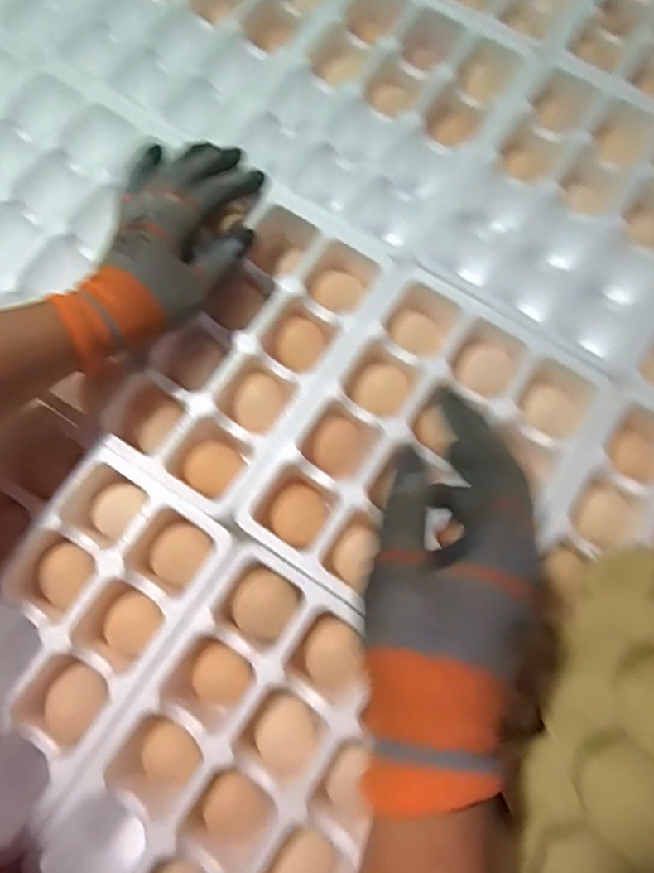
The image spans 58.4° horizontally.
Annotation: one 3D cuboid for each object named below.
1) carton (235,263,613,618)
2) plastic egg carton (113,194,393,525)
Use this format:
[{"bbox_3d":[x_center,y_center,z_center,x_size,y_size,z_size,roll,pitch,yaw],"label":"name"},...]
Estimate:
[{"bbox_3d":[0.073,0.015,0.438,0.180,0.044,0.240,34,79,6],"label":"carton"},{"bbox_3d":[-0.061,-0.067,0.457,0.125,0.053,0.232,32,79,5],"label":"plastic egg carton"}]

